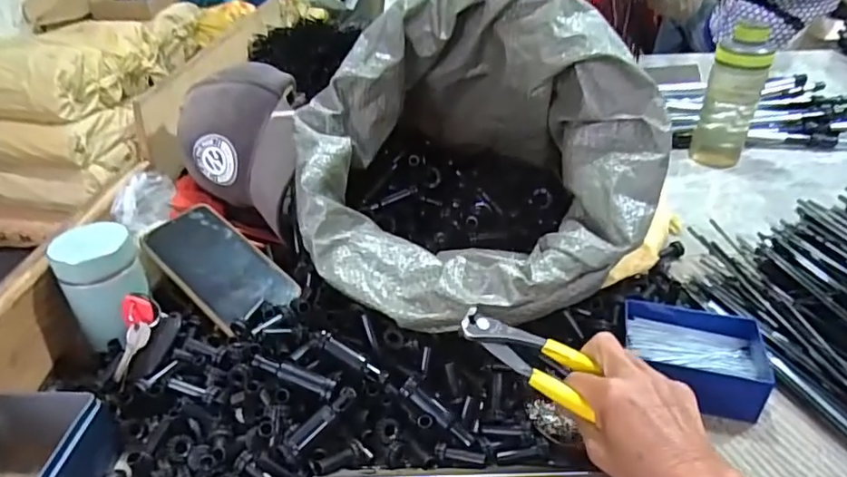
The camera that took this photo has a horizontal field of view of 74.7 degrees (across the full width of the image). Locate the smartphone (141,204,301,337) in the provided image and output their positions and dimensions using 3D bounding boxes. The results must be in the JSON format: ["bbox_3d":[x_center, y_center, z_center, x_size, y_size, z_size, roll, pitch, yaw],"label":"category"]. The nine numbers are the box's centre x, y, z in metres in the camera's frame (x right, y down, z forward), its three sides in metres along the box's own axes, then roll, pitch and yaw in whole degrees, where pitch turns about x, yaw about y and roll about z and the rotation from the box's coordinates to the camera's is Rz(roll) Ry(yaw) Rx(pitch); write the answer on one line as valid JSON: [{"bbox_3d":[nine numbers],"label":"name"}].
[{"bbox_3d":[-0.194,0.025,0.523,0.158,0.014,0.072,36,51,27],"label":"smartphone"}]

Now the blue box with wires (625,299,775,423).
[{"bbox_3d":[0.225,0.101,0.474,0.112,0.050,0.080,12,35,21],"label":"blue box with wires"}]

